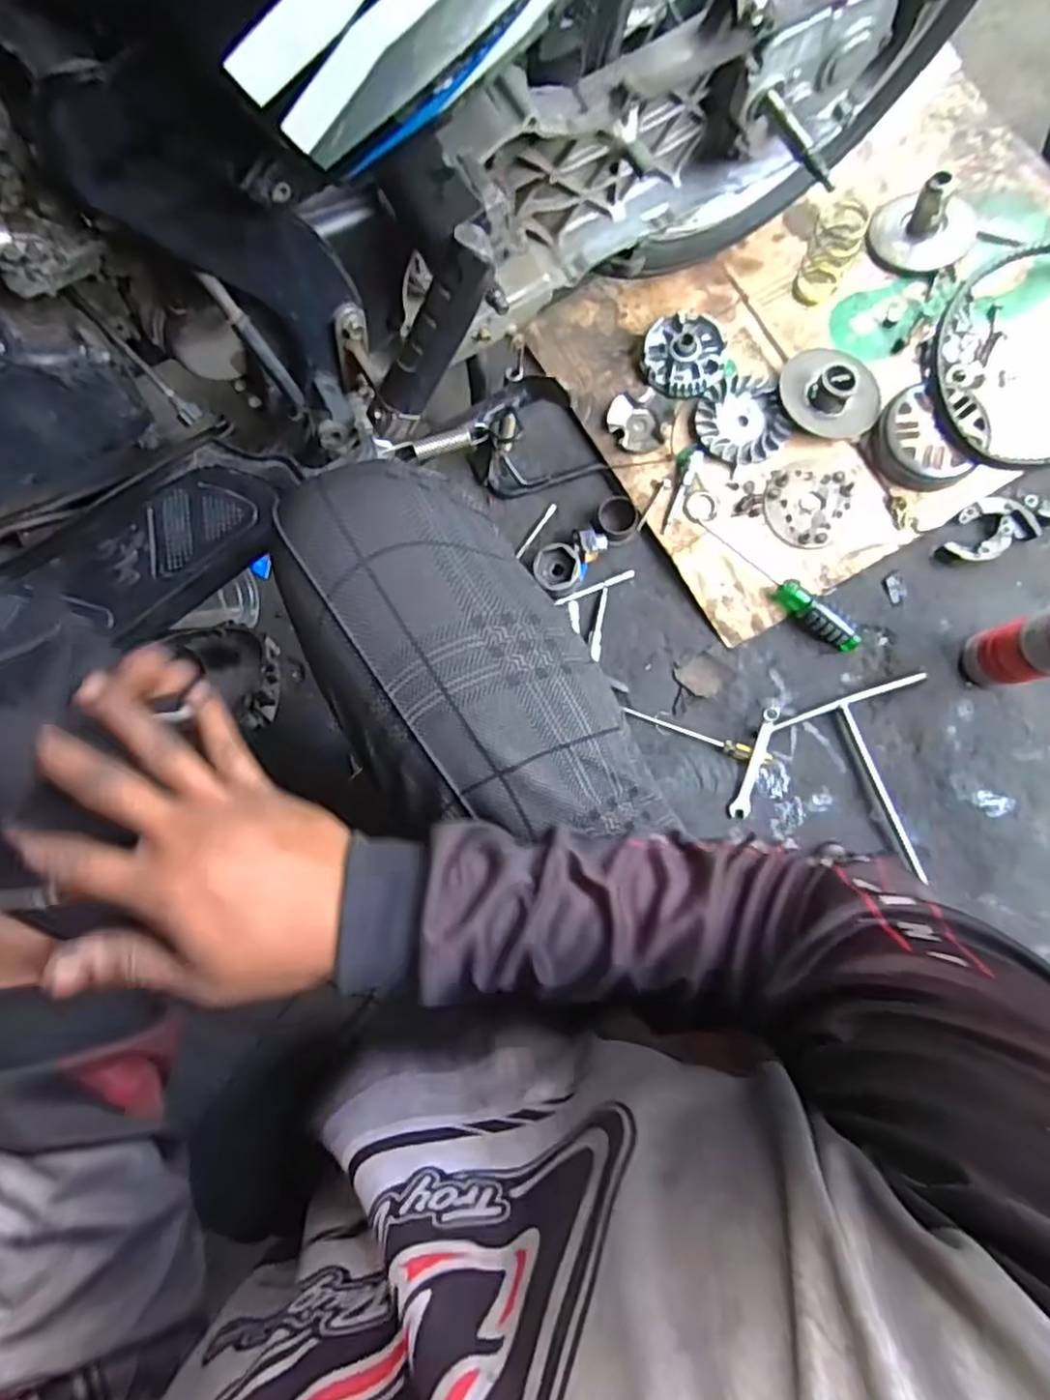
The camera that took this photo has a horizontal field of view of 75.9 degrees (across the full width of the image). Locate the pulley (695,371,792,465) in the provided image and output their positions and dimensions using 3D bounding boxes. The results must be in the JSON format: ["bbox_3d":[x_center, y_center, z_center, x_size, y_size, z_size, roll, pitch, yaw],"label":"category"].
[{"bbox_3d":[0.251,-0.326,0.781,0.098,0.017,0.105,0,83,4],"label":"pulley"}]

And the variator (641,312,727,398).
[{"bbox_3d":[0.189,-0.409,0.801,0.093,0.023,0.101,8,84,5],"label":"variator"}]

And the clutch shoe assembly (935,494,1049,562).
[{"bbox_3d":[0.545,-0.206,0.750,0.176,0.018,0.063,-26,82,1],"label":"clutch shoe assembly"}]

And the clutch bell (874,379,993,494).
[{"bbox_3d":[0.456,-0.298,0.753,0.113,0.037,0.116,-40,82,-1],"label":"clutch bell"}]

